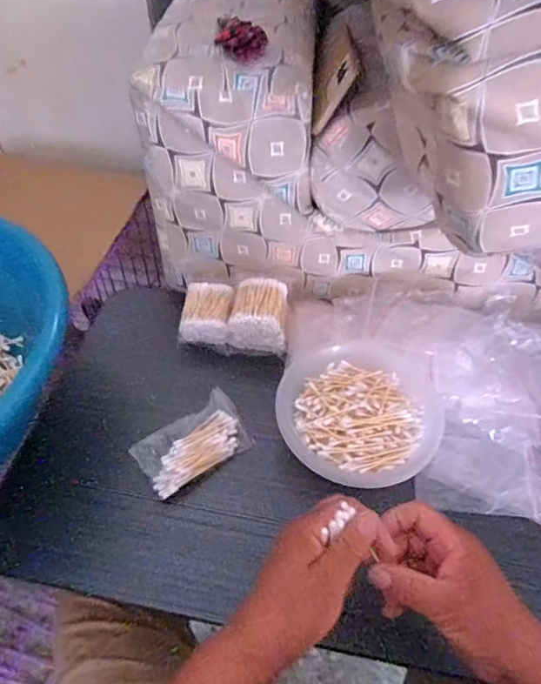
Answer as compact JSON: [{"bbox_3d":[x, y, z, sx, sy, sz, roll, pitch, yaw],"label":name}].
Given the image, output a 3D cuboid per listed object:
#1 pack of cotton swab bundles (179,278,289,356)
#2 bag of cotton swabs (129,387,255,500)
[{"bbox_3d":[-0.044,-0.035,0.619,0.131,0.072,0.078,4,51,1],"label":"pack of cotton swab bundles"},{"bbox_3d":[-0.082,0.110,0.527,0.118,0.026,0.064,-31,58,-25],"label":"bag of cotton swabs"}]

